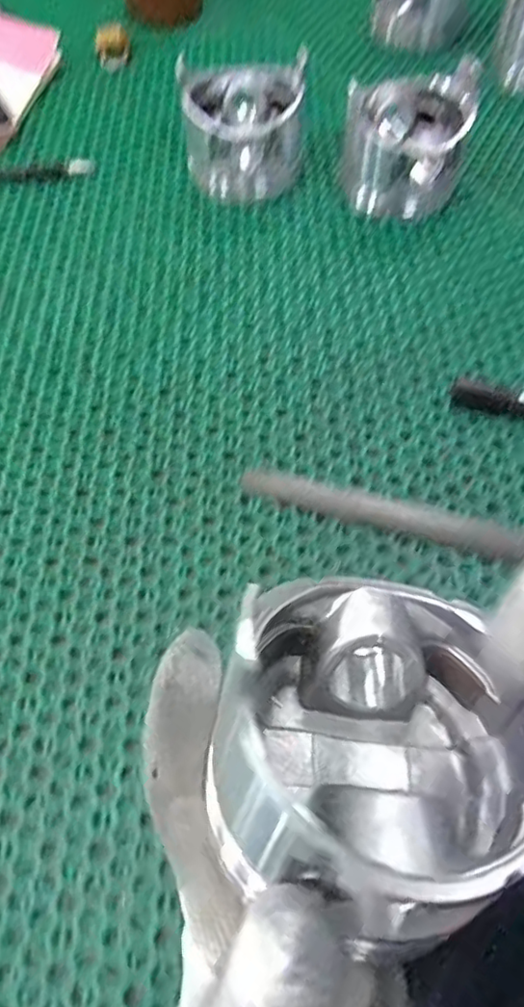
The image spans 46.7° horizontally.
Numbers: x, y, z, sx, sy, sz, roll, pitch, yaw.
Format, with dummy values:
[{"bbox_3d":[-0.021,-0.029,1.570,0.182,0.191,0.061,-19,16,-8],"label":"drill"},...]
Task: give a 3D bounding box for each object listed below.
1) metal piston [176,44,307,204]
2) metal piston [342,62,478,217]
[{"bbox_3d":[-0.014,-0.279,0.448,0.083,0.072,0.098,5,62,4],"label":"metal piston"},{"bbox_3d":[0.105,-0.270,0.439,0.083,0.075,0.095,12,62,8],"label":"metal piston"}]

